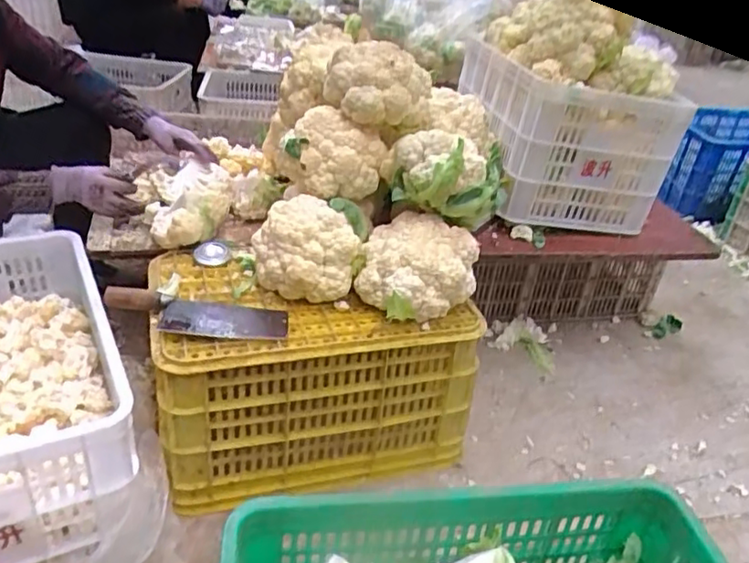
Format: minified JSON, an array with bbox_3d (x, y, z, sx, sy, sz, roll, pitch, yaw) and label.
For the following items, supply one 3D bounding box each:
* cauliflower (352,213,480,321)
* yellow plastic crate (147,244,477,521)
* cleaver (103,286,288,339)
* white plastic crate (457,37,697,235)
[{"bbox_3d":[0.070,-0.025,1.002,0.187,0.111,0.159,10,33,4],"label":"cauliflower"},{"bbox_3d":[-0.122,0.133,1.080,0.504,0.269,0.344,-7,35,-21],"label":"yellow plastic crate"},{"bbox_3d":[-0.266,0.050,0.913,0.269,0.031,0.079,5,33,-3],"label":"cleaver"},{"bbox_3d":[0.405,-0.332,1.406,0.342,0.277,0.389,-2,34,-13],"label":"white plastic crate"}]

